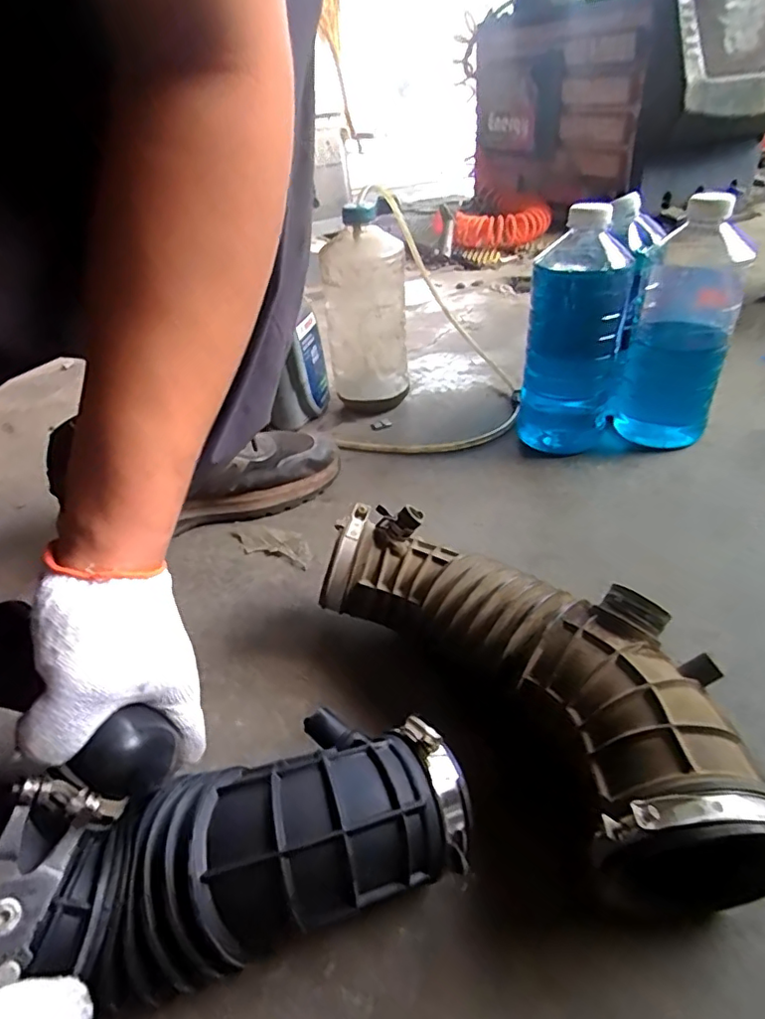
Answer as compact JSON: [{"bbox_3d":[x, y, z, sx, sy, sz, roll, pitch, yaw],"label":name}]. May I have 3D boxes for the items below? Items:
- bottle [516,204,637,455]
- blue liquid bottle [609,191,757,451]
[{"bbox_3d":[0.211,-0.189,0.620,0.101,0.247,0.091,10,39,21],"label":"bottle"},{"bbox_3d":[0.320,-0.193,0.609,0.101,0.247,0.078,26,47,36],"label":"blue liquid bottle"}]

